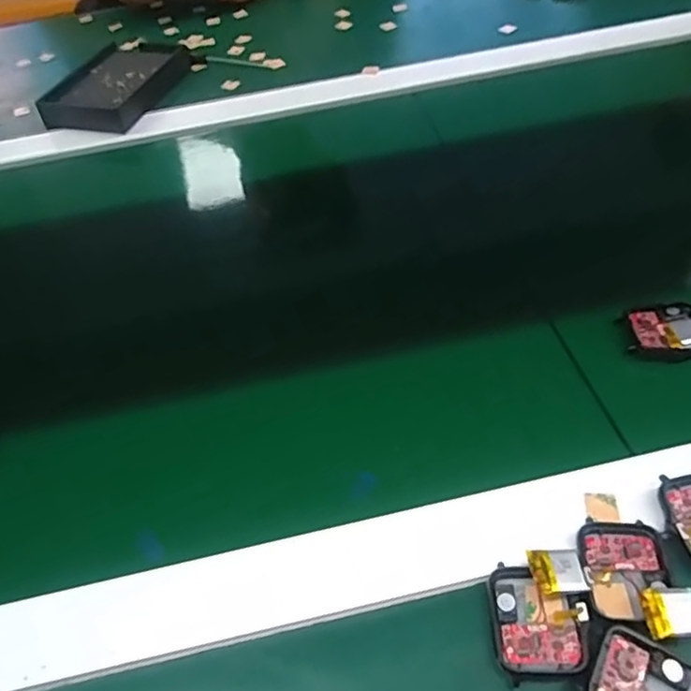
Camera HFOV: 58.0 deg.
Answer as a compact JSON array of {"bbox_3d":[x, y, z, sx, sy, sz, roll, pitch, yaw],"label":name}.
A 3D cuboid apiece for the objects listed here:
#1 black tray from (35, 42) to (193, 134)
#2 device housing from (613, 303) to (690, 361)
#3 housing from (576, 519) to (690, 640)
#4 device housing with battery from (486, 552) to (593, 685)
[{"bbox_3d":[-0.228,-0.257,0.615,0.097,0.024,0.143,11,53,16],"label":"black tray"},{"bbox_3d":[0.185,-0.008,0.362,0.047,0.007,0.037,-6,49,1],"label":"device housing"},{"bbox_3d":[0.123,0.097,0.265,0.039,0.009,0.052,-3,49,4],"label":"housing"},{"bbox_3d":[0.081,0.111,0.260,0.038,0.013,0.047,-4,49,3],"label":"device housing with battery"}]

